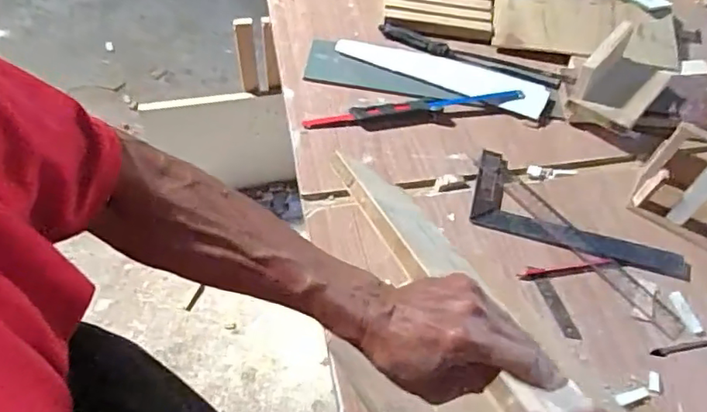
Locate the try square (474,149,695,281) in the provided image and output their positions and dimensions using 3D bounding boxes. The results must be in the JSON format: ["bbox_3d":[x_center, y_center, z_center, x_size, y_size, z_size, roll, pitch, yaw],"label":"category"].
[{"bbox_3d":[0.274,0.011,0.687,0.255,0.008,0.109,17,57,9],"label":"try square"}]

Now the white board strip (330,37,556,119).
[{"bbox_3d":[0.126,-0.197,0.813,0.304,0.010,0.063,21,57,12],"label":"white board strip"}]

